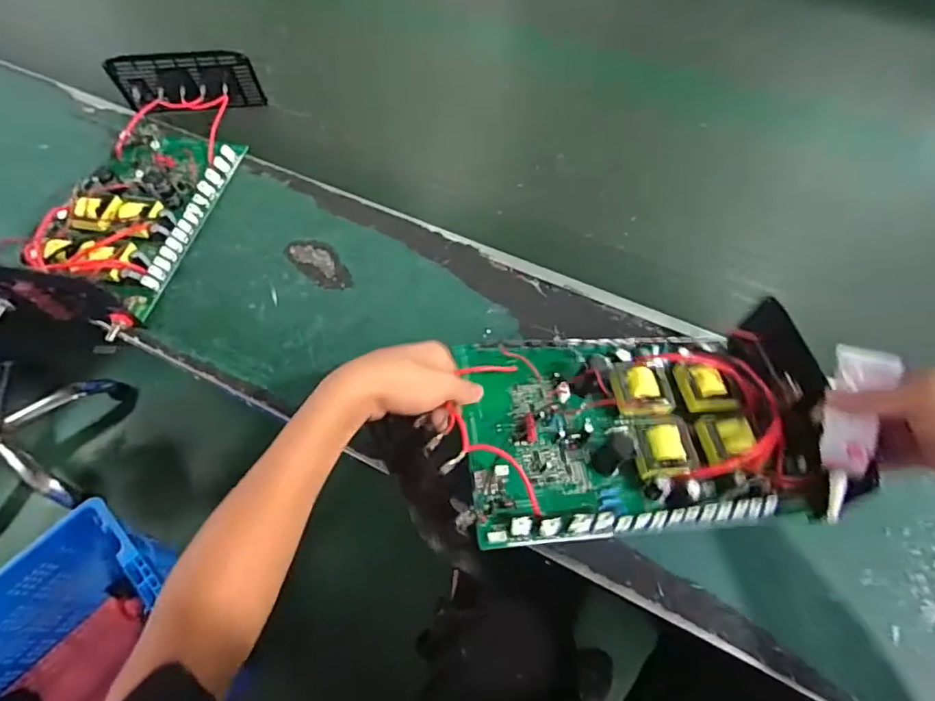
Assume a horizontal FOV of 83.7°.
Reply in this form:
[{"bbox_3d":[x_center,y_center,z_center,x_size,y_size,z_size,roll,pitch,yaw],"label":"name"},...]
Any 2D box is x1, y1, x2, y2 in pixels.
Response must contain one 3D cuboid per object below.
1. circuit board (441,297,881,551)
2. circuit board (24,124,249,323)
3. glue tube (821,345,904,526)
[{"bbox_3d":[0.142,0.057,0.449,0.311,0.069,0.187,-6,62,-1],"label":"circuit board"},{"bbox_3d":[-0.423,-0.181,0.662,0.172,0.055,0.291,10,63,8],"label":"circuit board"},{"bbox_3d":[0.282,0.061,0.384,0.029,0.033,0.125,11,92,8],"label":"glue tube"}]

